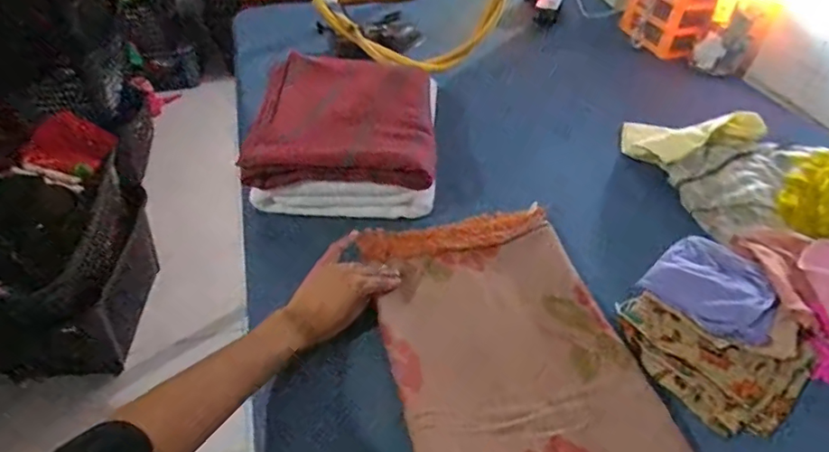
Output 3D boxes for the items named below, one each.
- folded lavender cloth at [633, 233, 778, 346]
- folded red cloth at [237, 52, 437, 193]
[{"bbox_3d":[0.338,0.066,0.584,0.107,0.047,0.125,-31,52,-29],"label":"folded lavender cloth"},{"bbox_3d":[-0.104,-0.159,0.780,0.257,0.069,0.252,-1,44,-2],"label":"folded red cloth"}]

